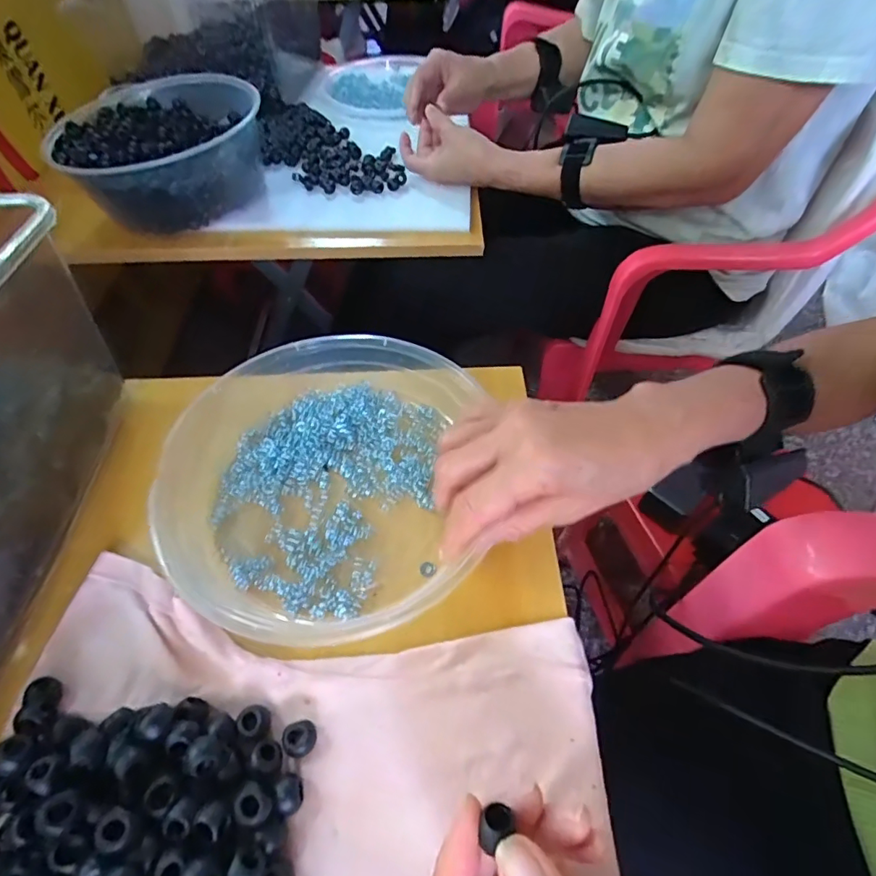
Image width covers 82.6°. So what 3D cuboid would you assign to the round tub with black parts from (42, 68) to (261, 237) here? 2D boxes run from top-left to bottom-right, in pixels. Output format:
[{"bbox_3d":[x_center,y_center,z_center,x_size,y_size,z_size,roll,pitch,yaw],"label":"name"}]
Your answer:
[{"bbox_3d":[-0.311,-0.335,0.582,0.193,0.085,0.196,-1,53,1],"label":"round tub with black parts"}]

